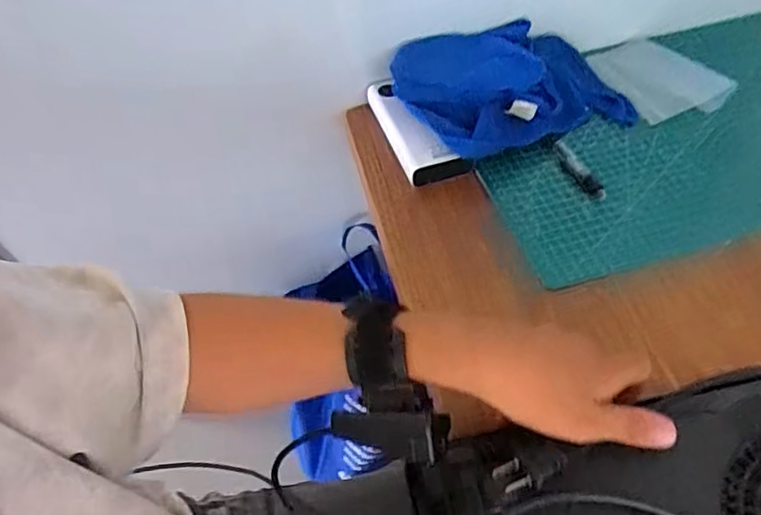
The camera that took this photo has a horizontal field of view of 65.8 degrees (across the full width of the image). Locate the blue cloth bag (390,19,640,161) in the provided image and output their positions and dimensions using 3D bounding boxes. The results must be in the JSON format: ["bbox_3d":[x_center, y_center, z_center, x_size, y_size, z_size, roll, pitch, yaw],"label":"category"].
[{"bbox_3d":[0.129,-0.177,0.601,0.218,0.061,0.133,-17,51,-7],"label":"blue cloth bag"}]

